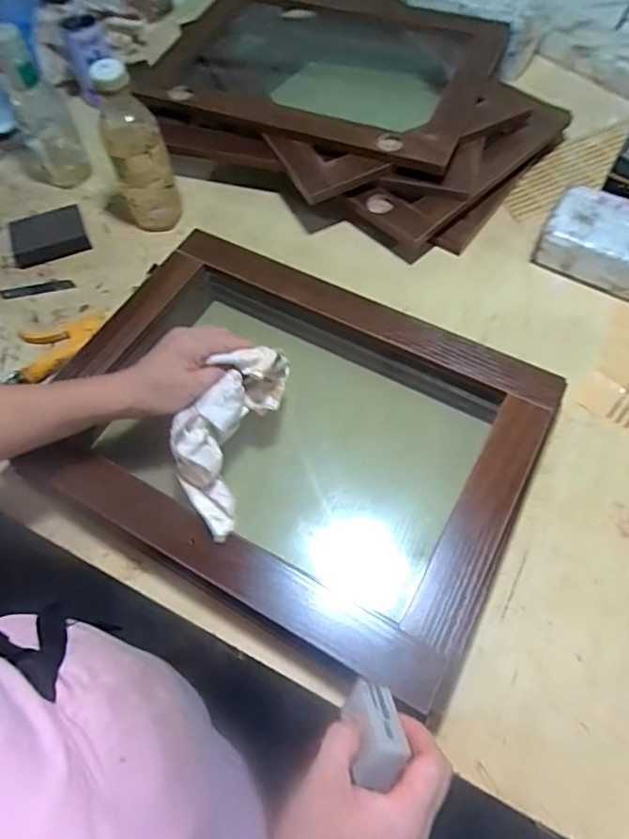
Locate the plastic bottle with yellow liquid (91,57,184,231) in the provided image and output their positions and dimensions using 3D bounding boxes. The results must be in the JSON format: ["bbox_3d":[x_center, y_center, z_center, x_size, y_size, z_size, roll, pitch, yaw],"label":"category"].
[{"bbox_3d":[-0.236,-0.356,0.699,0.079,0.201,0.081,-19,62,-7],"label":"plastic bottle with yellow liquid"}]

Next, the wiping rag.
[{"bbox_3d":[-0.087,0.013,0.517,0.080,0.053,0.183,19,73,13],"label":"wiping rag"}]

